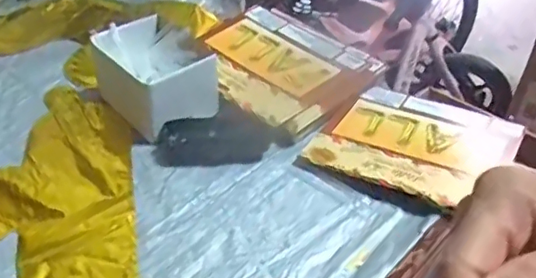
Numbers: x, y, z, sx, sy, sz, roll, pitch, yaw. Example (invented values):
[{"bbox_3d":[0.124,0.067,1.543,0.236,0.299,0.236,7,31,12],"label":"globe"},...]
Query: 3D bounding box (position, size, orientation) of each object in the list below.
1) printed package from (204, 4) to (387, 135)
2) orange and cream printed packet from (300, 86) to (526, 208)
[{"bbox_3d":[0.011,-0.092,0.690,0.204,0.035,0.173,34,47,32],"label":"printed package"},{"bbox_3d":[0.154,0.004,0.595,0.179,0.022,0.157,20,42,26],"label":"orange and cream printed packet"}]

